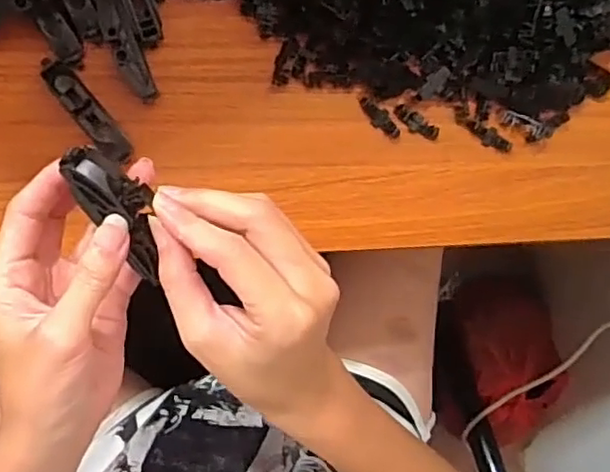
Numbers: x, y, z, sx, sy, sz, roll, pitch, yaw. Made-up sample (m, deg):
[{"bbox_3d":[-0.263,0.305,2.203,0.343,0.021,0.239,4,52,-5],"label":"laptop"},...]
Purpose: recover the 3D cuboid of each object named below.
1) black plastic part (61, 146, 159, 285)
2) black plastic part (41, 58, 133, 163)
[{"bbox_3d":[-0.079,-0.008,0.280,0.025,0.015,0.070,-30,119,-8],"label":"black plastic part"},{"bbox_3d":[-0.139,-0.080,0.402,0.017,0.014,0.079,-37,95,-8],"label":"black plastic part"}]

